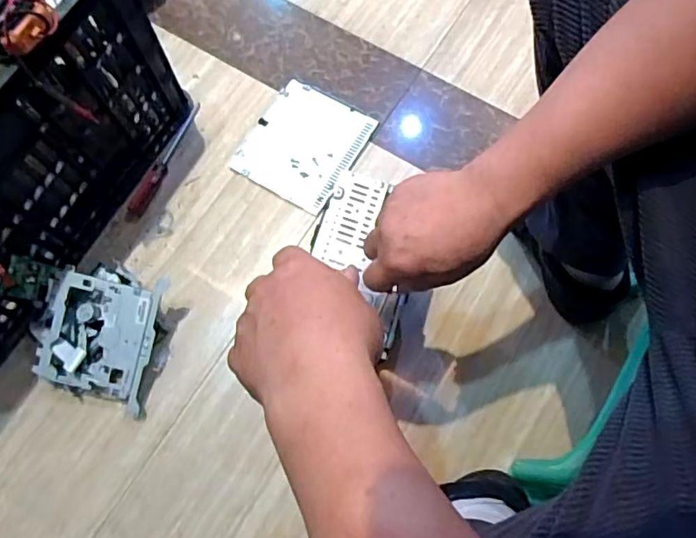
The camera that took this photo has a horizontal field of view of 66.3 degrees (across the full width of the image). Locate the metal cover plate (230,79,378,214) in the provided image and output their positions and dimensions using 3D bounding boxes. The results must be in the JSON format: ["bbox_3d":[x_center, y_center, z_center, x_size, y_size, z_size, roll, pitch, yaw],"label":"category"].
[{"bbox_3d":[-0.066,-0.189,0.793,0.161,0.006,0.181,28,76,10],"label":"metal cover plate"}]

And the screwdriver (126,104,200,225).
[{"bbox_3d":[-0.271,-0.158,0.788,0.020,0.025,0.201,24,76,9],"label":"screwdriver"}]

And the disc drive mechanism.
[{"bbox_3d":[-0.316,0.082,0.685,0.156,0.052,0.167,18,85,2],"label":"disc drive mechanism"}]

